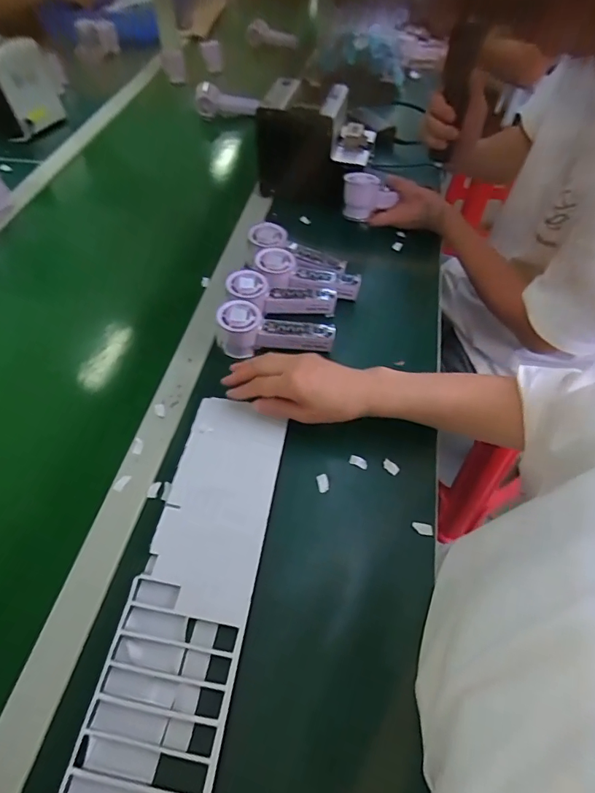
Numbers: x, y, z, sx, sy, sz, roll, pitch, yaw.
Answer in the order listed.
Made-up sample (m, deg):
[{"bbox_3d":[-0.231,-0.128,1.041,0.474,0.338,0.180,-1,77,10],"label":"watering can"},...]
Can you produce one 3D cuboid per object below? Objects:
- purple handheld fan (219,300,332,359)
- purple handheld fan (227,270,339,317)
[{"bbox_3d":[-0.027,-0.088,0.575,0.140,0.061,0.050,-6,54,-4],"label":"purple handheld fan"},{"bbox_3d":[-0.022,-0.138,0.611,0.146,0.061,0.056,-11,54,-8],"label":"purple handheld fan"}]

